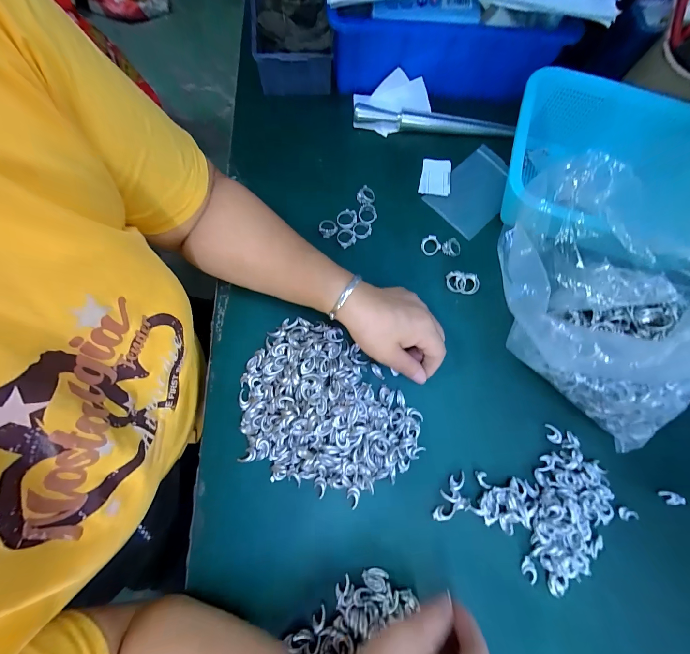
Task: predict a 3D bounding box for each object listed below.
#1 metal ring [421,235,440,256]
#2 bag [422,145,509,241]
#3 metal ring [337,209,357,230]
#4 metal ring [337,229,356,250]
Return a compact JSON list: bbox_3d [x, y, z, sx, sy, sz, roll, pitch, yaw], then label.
[{"bbox_3d":[0.102,-0.097,0.354,0.022,0.004,0.022,2,109,6],"label":"metal ring"},{"bbox_3d":[0.174,-0.179,0.380,0.127,0.004,0.081,-41,81,-12],"label":"bag"},{"bbox_3d":[0.002,-0.131,0.358,0.023,0.007,0.022,1,75,-3],"label":"metal ring"},{"bbox_3d":[0.002,-0.107,0.355,0.022,0.009,0.025,-8,76,-5],"label":"metal ring"}]

